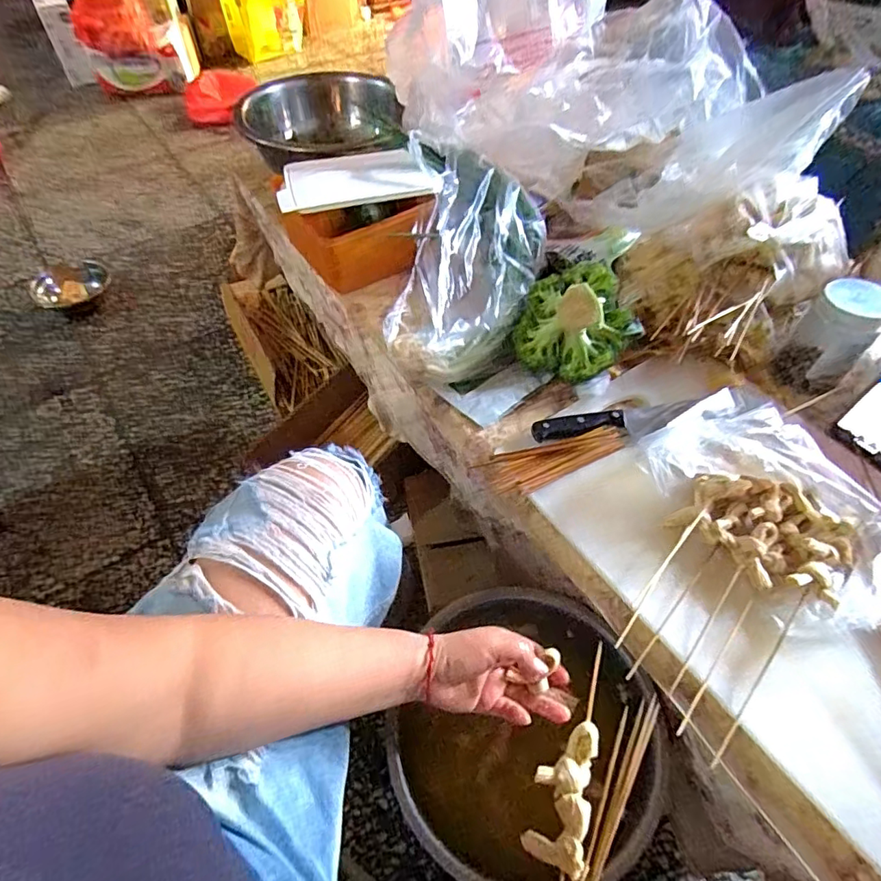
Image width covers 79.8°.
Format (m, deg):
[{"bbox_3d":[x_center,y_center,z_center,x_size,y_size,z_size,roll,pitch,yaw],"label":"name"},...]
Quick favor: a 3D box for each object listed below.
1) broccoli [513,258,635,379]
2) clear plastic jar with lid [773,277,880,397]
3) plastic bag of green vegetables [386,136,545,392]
[{"bbox_3d":[0.157,-0.140,0.608,0.129,0.118,0.106,18,55,13],"label":"broccoli"},{"bbox_3d":[0.440,-0.115,0.594,0.060,0.115,0.071,-37,61,-24],"label":"clear plastic jar with lid"},{"bbox_3d":[0.036,-0.225,0.661,0.176,0.092,0.338,9,68,7],"label":"plastic bag of green vegetables"}]

